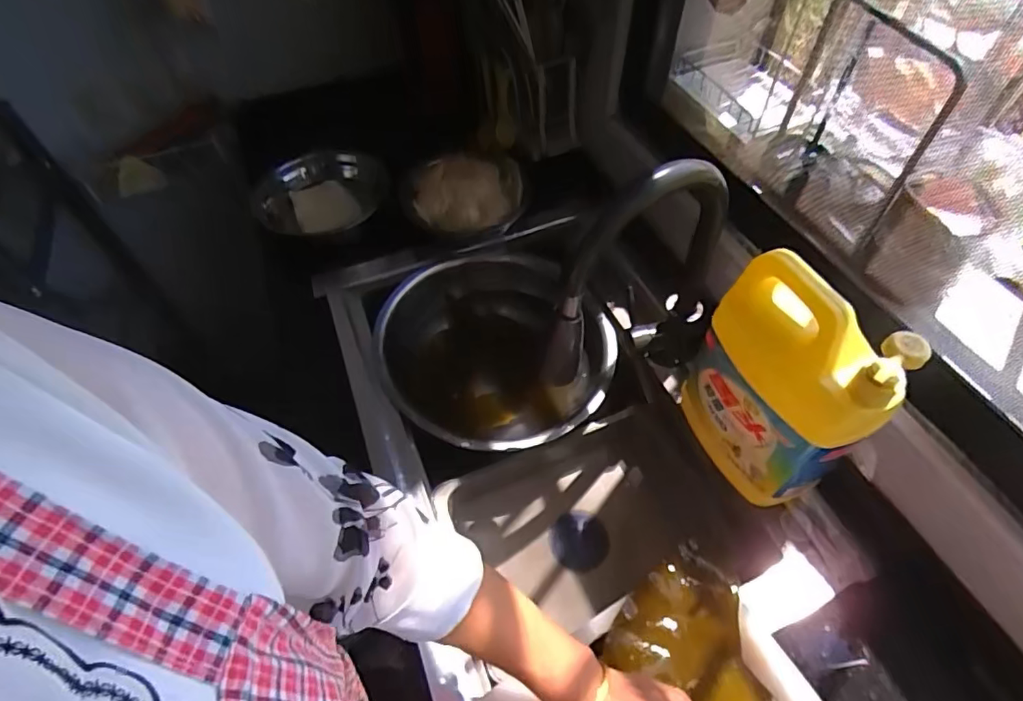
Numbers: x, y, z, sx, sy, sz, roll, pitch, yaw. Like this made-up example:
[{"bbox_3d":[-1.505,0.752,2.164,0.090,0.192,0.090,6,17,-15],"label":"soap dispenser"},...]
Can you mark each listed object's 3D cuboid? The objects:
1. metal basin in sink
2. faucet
[{"bbox_3d":[-0.029,0.005,0.835,0.329,0.104,0.356,-1,54,2],"label":"metal basin in sink"},{"bbox_3d":[0.150,-0.065,0.603,0.230,0.329,0.051,-25,57,-15],"label":"faucet"}]

